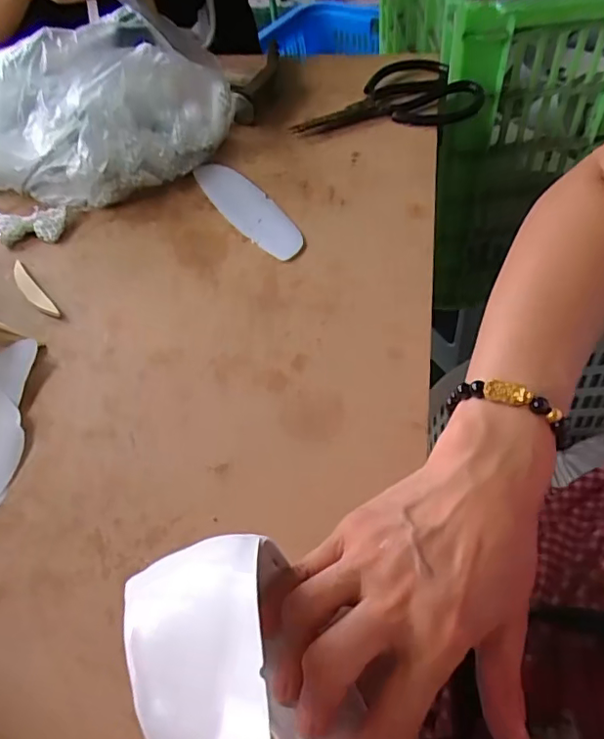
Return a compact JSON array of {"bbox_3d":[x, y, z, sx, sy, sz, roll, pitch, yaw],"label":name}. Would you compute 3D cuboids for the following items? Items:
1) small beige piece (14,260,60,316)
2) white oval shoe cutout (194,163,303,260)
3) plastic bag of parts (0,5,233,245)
[{"bbox_3d":[-0.200,-0.058,0.404,0.013,0.006,0.071,-36,58,-21],"label":"small beige piece"},{"bbox_3d":[-0.046,-0.134,0.453,0.038,0.010,0.139,-29,55,-17],"label":"white oval shoe cutout"},{"bbox_3d":[-0.176,-0.205,0.448,0.221,0.105,0.104,-31,56,-18],"label":"plastic bag of parts"}]

